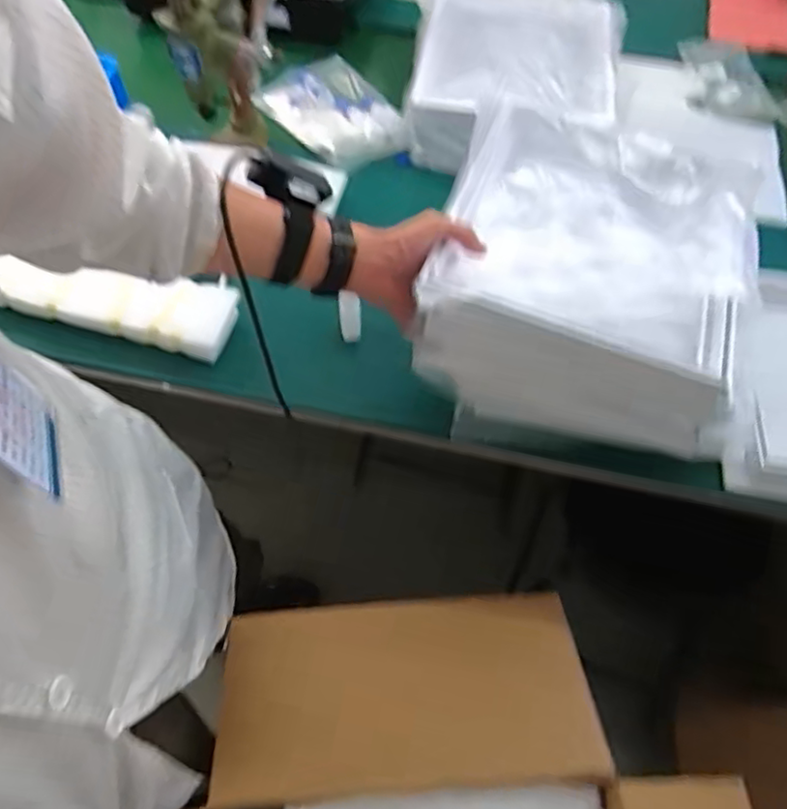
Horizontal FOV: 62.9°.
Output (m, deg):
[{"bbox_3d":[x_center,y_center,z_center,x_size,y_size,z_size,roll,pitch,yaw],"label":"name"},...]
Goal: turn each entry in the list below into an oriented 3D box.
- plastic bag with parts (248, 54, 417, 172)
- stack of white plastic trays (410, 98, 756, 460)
[{"bbox_3d":[-0.096,-0.475,1.062,0.183,0.040,0.287,-27,61,-17],"label":"plastic bag with parts"},{"bbox_3d":[0.188,-0.136,0.665,0.274,0.172,0.307,14,58,8],"label":"stack of white plastic trays"}]

